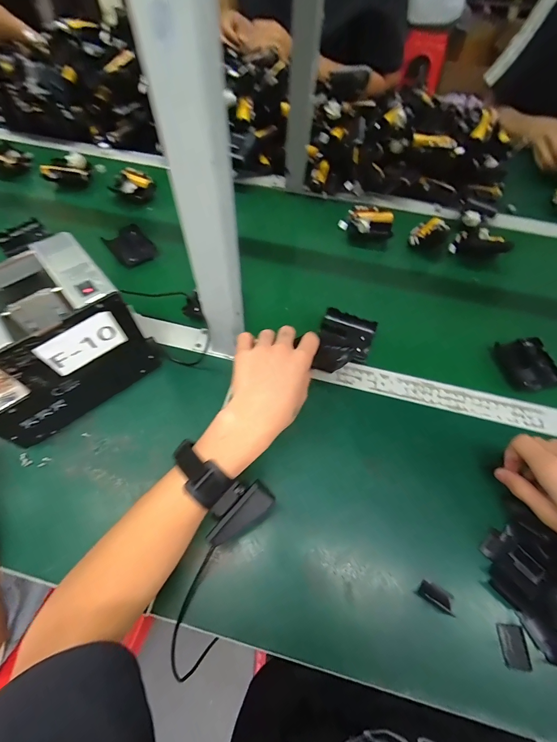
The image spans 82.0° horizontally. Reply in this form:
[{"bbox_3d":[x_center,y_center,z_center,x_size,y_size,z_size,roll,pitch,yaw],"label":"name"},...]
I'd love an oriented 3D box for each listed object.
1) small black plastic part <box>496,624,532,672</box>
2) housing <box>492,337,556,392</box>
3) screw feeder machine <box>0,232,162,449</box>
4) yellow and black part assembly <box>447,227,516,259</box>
[{"bbox_3d":[0.226,0.265,0.308,0.022,0.004,0.033,-9,56,22],"label":"small black plastic part"},{"bbox_3d":[0.361,-0.009,0.467,0.071,0.022,0.081,-8,60,-7],"label":"housing"},{"bbox_3d":[-0.269,-0.035,0.375,0.175,0.149,0.131,-36,67,-20],"label":"screw feeder machine"},{"bbox_3d":[0.365,-0.232,0.577,0.094,0.047,0.035,19,59,32],"label":"yellow and black part assembly"}]

